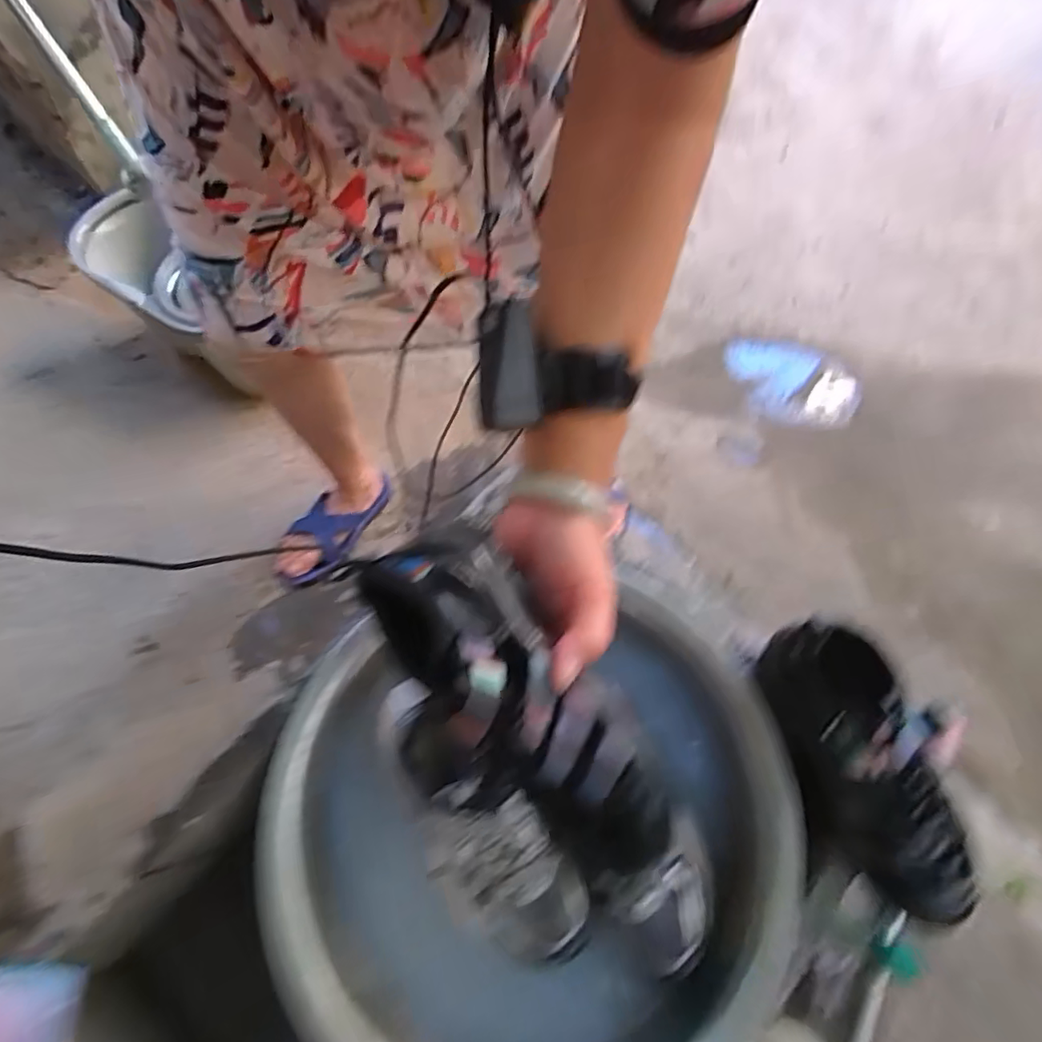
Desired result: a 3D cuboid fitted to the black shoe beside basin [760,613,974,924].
[{"bbox_3d":[0.255,0.174,0.409,0.093,0.092,0.203,-6,67,-4],"label":"black shoe beside basin"}]

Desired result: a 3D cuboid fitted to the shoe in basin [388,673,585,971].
[{"bbox_3d":[-0.028,0.230,0.417,0.104,0.080,0.204,-26,70,-12],"label":"shoe in basin"}]

